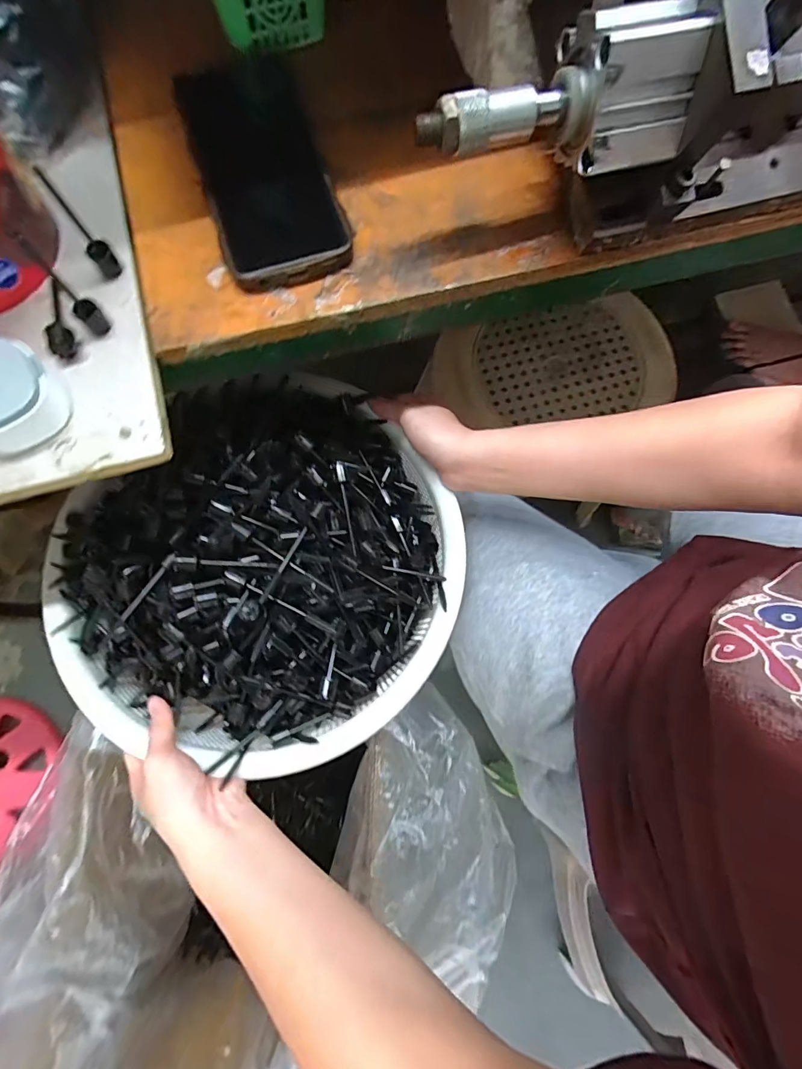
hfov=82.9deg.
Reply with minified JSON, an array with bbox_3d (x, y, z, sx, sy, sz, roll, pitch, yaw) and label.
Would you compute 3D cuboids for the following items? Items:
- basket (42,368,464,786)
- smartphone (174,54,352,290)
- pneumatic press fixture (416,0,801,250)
[{"bbox_3d":[-0.112,0.029,0.372,0.334,0.094,0.300,-43,82,-9],"label":"basket"},{"bbox_3d":[-0.091,-0.240,0.297,0.076,0.014,0.173,-18,79,-5],"label":"smartphone"},{"bbox_3d":[0.215,-0.289,0.257,0.433,0.097,0.151,-14,78,-4],"label":"pneumatic press fixture"}]

